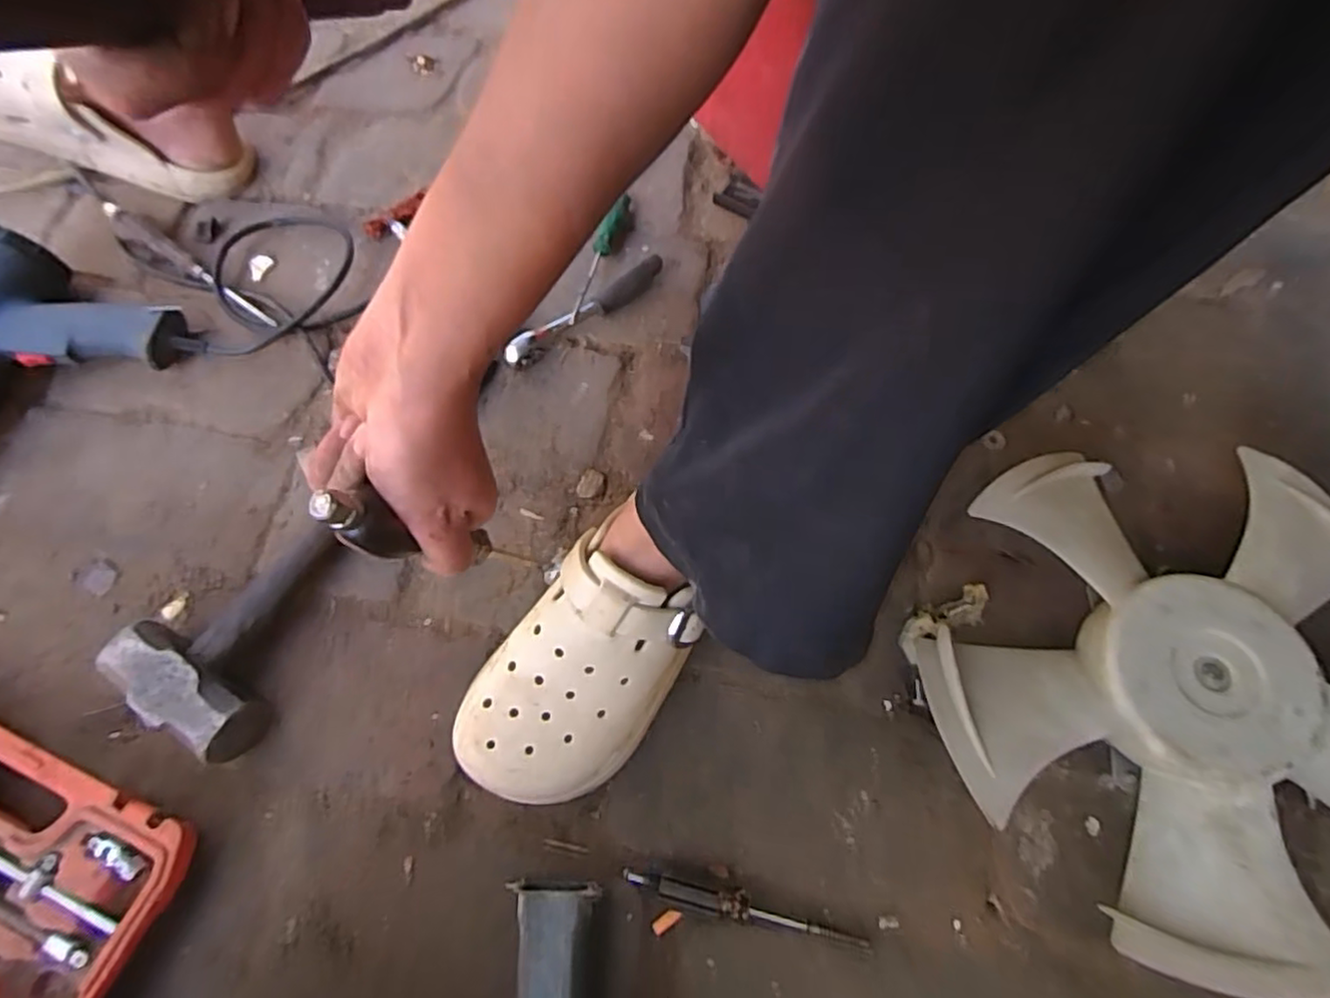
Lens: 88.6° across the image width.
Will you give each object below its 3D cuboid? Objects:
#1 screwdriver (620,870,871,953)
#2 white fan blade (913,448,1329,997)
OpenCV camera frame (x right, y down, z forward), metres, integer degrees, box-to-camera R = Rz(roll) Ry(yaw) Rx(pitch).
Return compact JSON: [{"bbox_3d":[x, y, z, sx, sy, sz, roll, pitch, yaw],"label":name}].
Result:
[{"bbox_3d":[0.046,0.239,0.399,0.144,0.019,0.014,10,69,7],"label":"screwdriver"},{"bbox_3d":[0.307,0.113,0.406,0.281,0.065,0.287,30,73,13],"label":"white fan blade"}]

